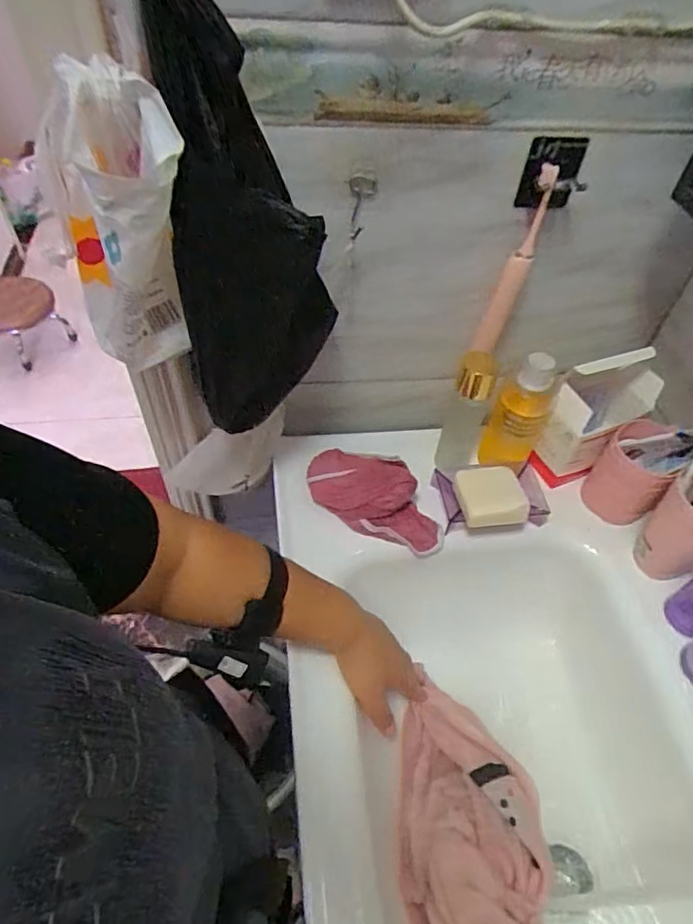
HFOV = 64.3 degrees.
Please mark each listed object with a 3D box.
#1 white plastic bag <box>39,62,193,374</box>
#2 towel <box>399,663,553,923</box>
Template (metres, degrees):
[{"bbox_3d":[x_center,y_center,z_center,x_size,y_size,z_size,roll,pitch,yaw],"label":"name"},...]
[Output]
[{"bbox_3d":[-0.174,-0.178,0.443,0.089,0.208,0.133,-20,55,-20],"label":"white plastic bag"},{"bbox_3d":[0.131,0.365,0.559,0.148,0.053,0.249,5,51,0],"label":"towel"}]

